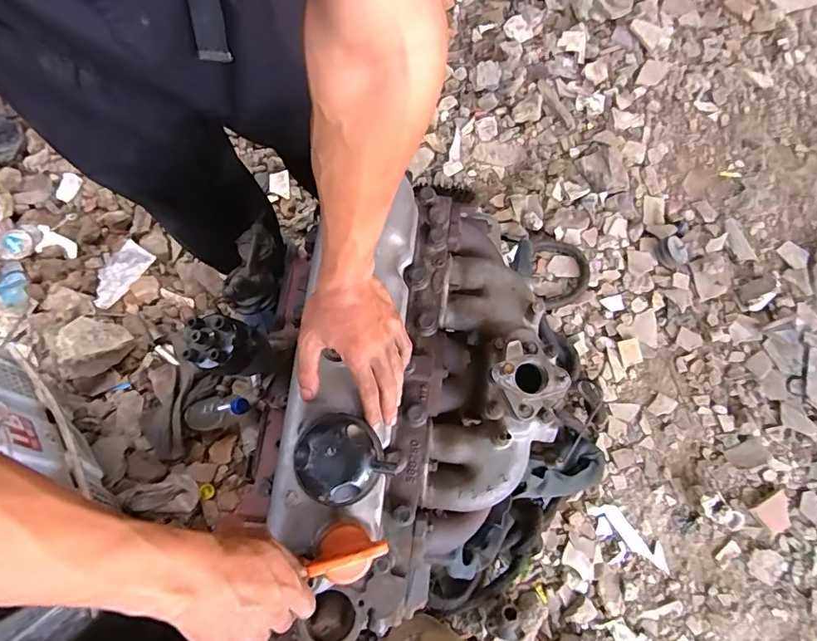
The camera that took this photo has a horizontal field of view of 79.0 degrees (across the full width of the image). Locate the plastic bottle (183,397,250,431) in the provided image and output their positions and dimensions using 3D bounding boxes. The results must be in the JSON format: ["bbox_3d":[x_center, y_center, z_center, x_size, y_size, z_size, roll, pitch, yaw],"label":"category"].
[{"bbox_3d":[-0.405,0.194,1.062,0.227,0.062,0.067,-19,64,41],"label":"plastic bottle"}]

